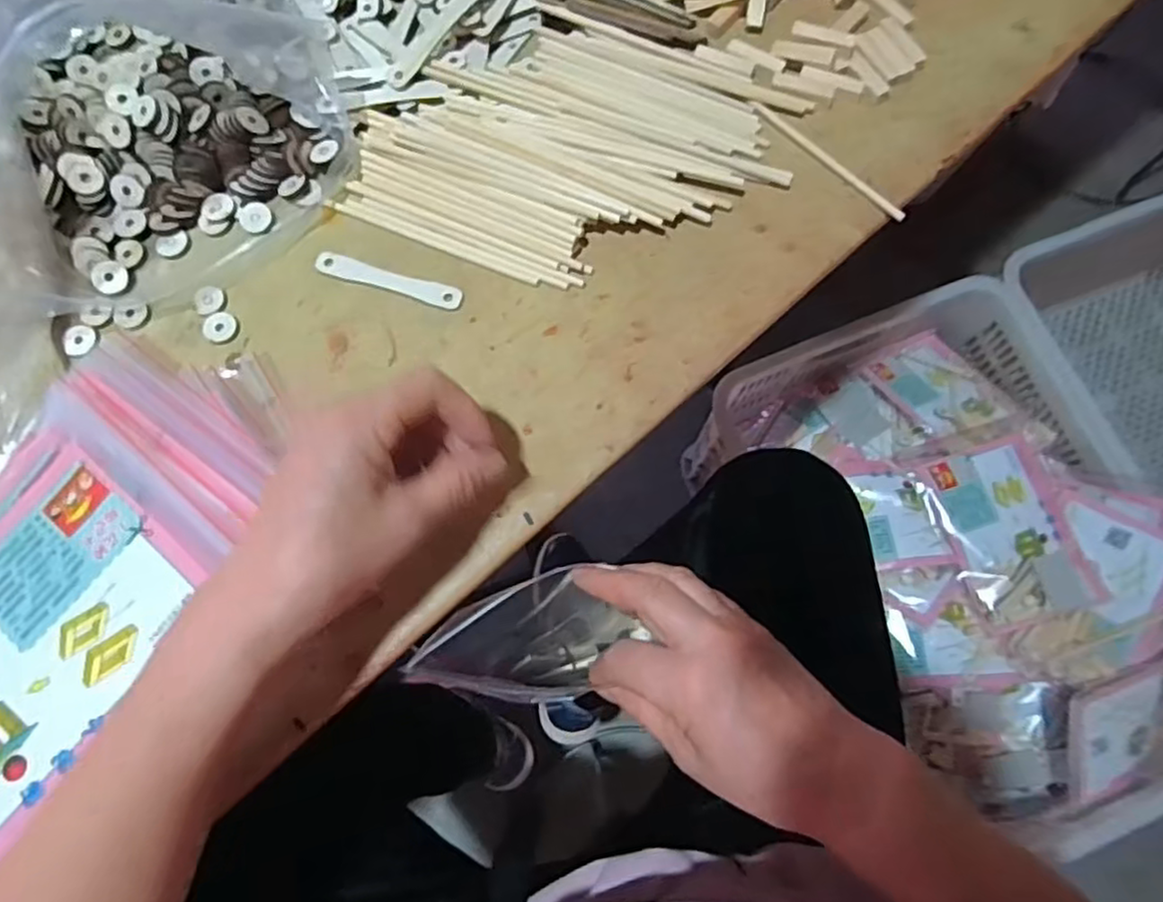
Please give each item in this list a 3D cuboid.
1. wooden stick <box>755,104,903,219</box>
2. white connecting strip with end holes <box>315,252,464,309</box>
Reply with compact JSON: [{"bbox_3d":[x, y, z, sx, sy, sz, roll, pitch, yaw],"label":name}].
[{"bbox_3d":[0.153,-0.183,0.426,0.007,0.007,0.121,-42,79,-8],"label":"wooden stick"},{"bbox_3d":[-0.118,-0.104,0.416,0.094,0.004,0.015,16,77,6],"label":"white connecting strip with end holes"}]

